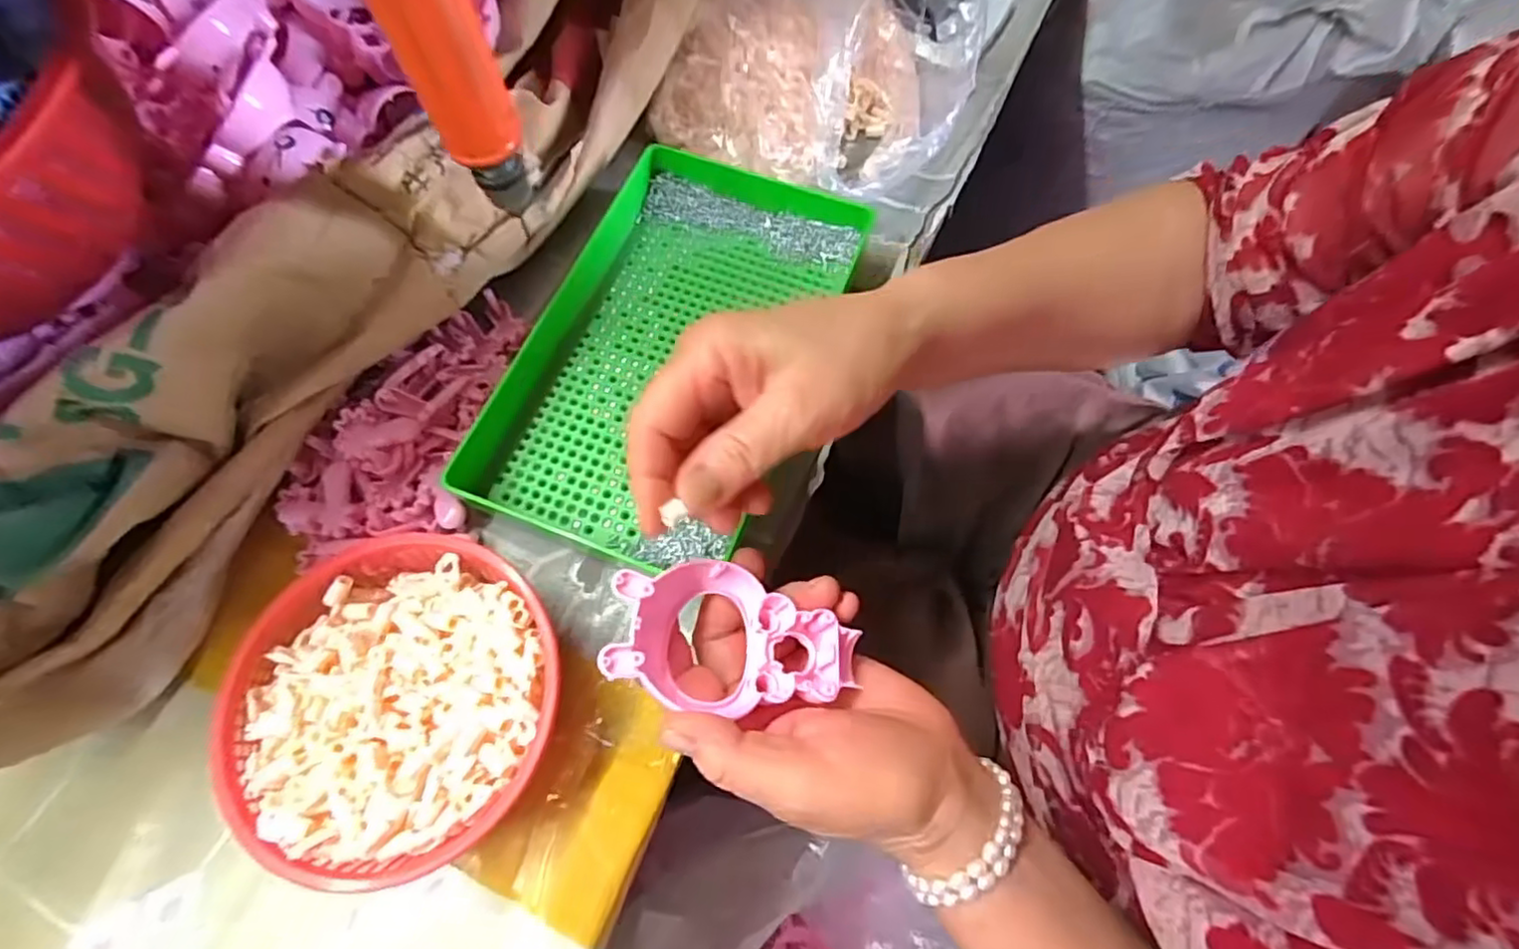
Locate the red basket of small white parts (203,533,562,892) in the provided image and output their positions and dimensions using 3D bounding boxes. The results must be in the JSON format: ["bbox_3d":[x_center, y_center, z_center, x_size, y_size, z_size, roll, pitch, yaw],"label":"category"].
[{"bbox_3d":[-0.157,0.099,0.289,0.136,0.047,0.131,0,70,-1],"label":"red basket of small white parts"}]

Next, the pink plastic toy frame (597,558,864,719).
[{"bbox_3d":[-0.013,0.066,0.259,0.098,0.030,0.059,19,56,-26],"label":"pink plastic toy frame"}]

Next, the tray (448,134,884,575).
[{"bbox_3d":[-0.053,-0.073,0.364,0.156,0.027,0.238,21,71,7],"label":"tray"}]

